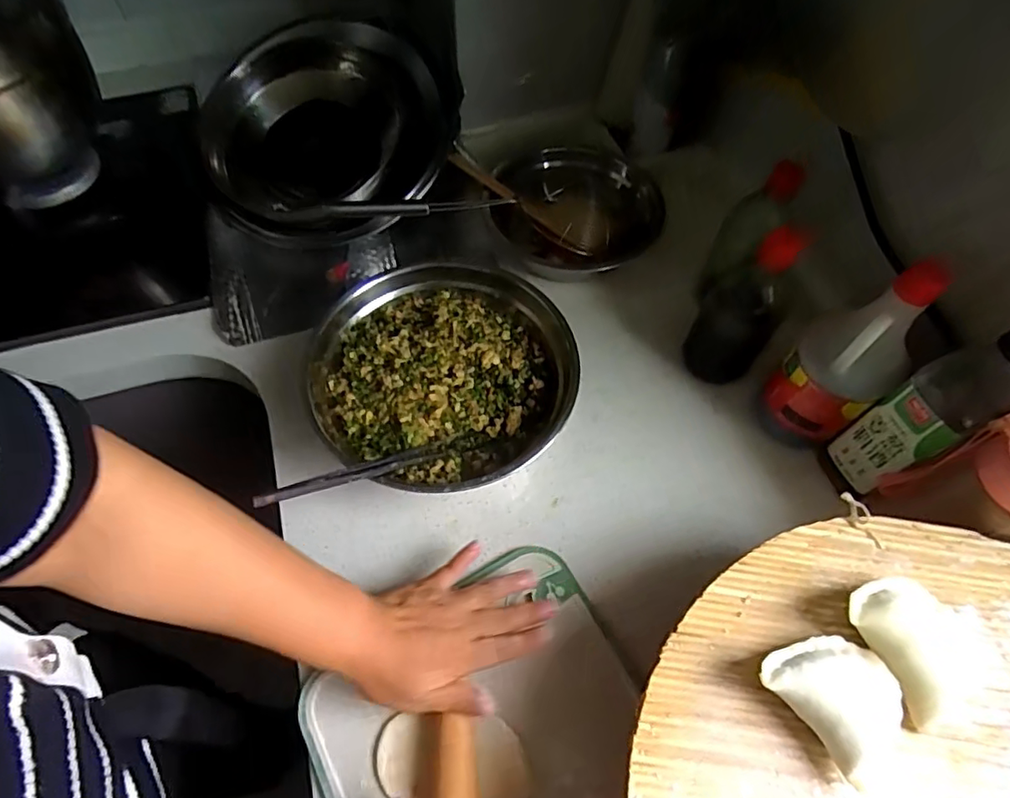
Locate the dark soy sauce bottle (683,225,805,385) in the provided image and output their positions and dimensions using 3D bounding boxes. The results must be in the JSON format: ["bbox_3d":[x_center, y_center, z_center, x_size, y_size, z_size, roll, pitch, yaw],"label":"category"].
[{"bbox_3d":[0.237,-0.086,0.572,0.069,0.174,0.065,1,61,-1],"label":"dark soy sauce bottle"}]

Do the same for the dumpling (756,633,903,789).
[{"bbox_3d":[0.209,0.185,0.355,0.069,0.034,0.083,-37,68,-20],"label":"dumpling"}]

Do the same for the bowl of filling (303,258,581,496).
[{"bbox_3d":[-0.062,-0.025,0.579,0.265,0.087,0.250,0,59,0],"label":"bowl of filling"}]

